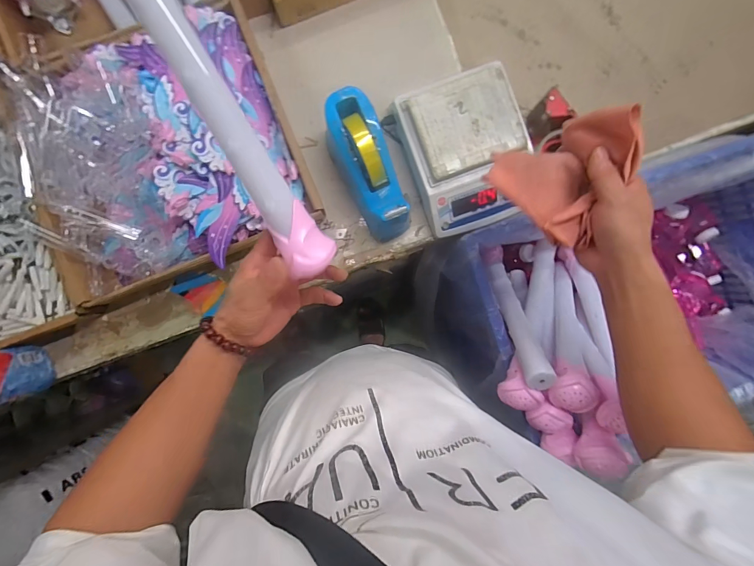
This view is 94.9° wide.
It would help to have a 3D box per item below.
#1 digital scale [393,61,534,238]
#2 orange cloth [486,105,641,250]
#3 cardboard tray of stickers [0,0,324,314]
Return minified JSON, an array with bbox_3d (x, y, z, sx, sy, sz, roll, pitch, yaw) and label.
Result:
[{"bbox_3d":[0.135,-0.197,0.523,0.173,0.061,0.220,-20,91,-3],"label":"digital scale"},{"bbox_3d":[0.186,-0.103,0.326,0.096,0.072,0.113,-38,89,-6],"label":"orange cloth"},{"bbox_3d":[-0.323,-0.190,0.511,0.386,0.073,0.363,-23,92,-2],"label":"cardboard tray of stickers"}]

